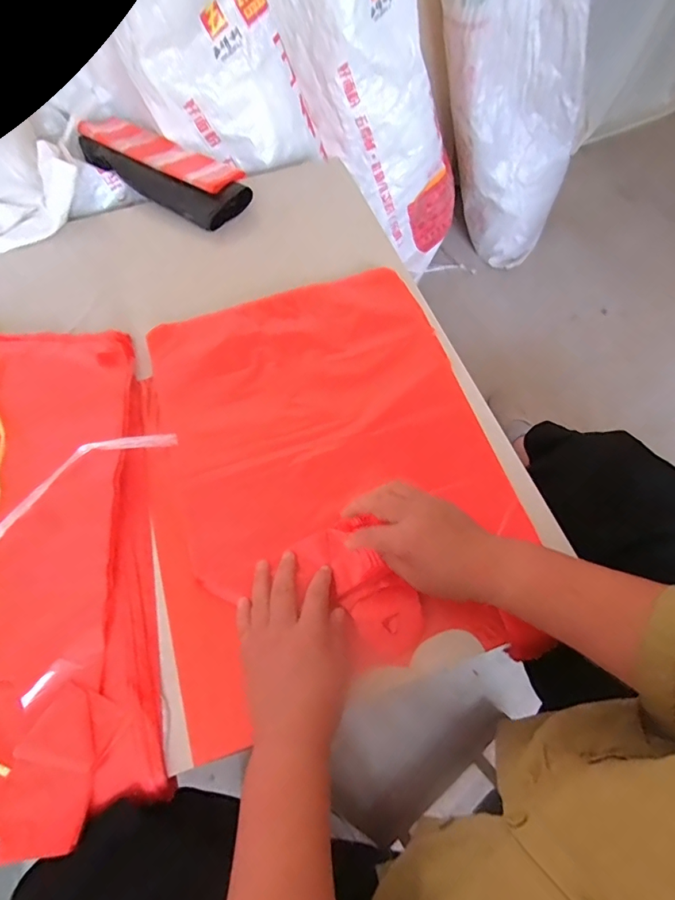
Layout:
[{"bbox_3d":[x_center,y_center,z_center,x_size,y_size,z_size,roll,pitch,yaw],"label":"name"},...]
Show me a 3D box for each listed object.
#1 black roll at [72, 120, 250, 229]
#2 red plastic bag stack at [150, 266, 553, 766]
[{"bbox_3d":[-0.280,-0.451,0.726,0.309,0.042,0.117,28,68,16],"label":"black roll"},{"bbox_3d":[-0.013,0.004,0.523,0.386,0.031,0.490,-15,65,-7],"label":"red plastic bag stack"}]

